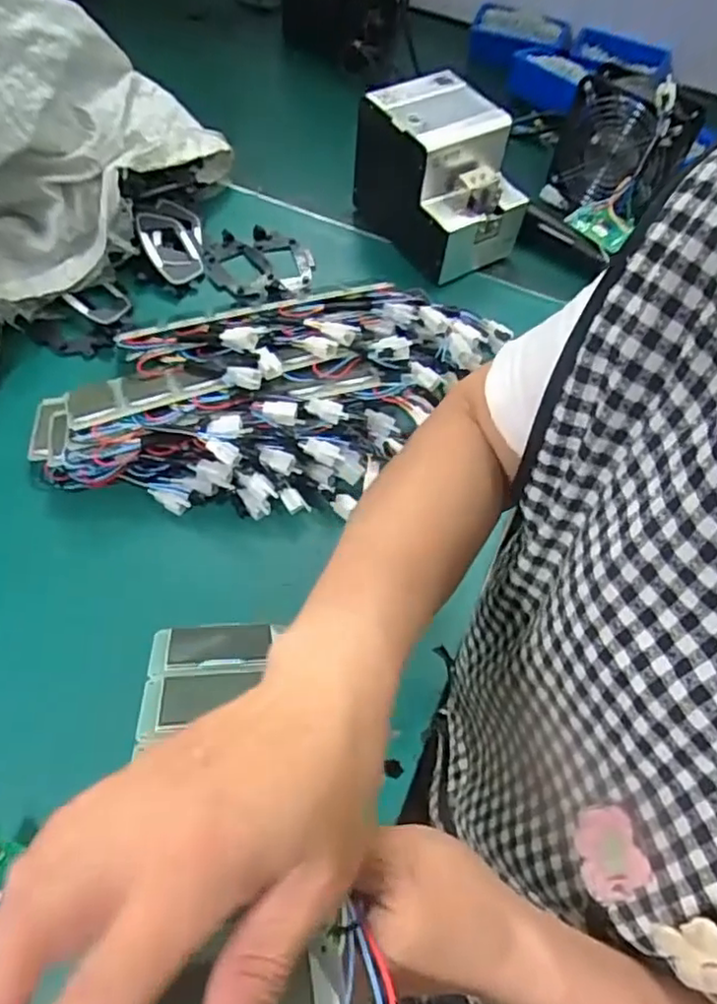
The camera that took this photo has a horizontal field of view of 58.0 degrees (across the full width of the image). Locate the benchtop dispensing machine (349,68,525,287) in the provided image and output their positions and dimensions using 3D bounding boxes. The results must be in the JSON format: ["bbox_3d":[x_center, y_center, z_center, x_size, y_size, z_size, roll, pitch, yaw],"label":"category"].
[{"bbox_3d":[0.097,-0.391,0.776,0.126,0.144,0.192,-30,67,-20],"label":"benchtop dispensing machine"}]

